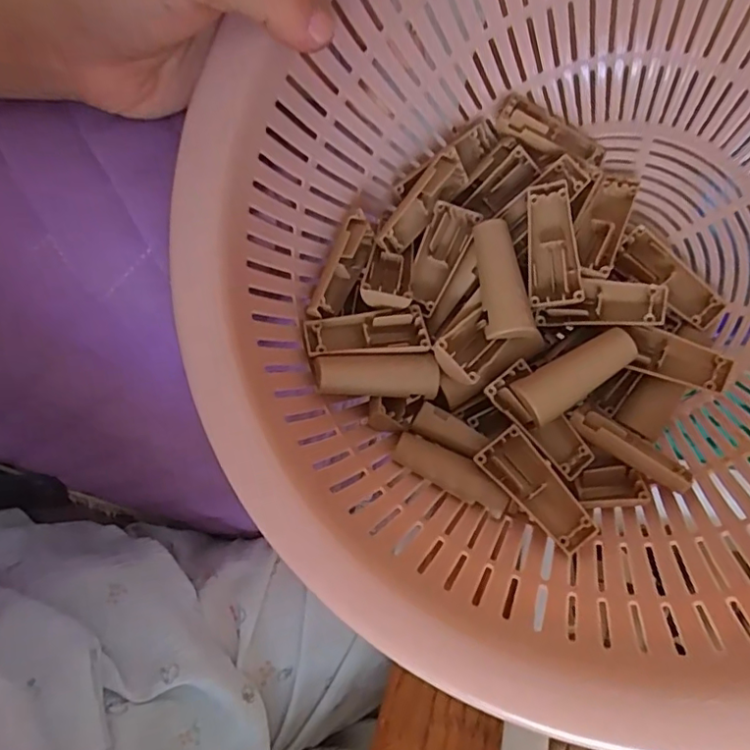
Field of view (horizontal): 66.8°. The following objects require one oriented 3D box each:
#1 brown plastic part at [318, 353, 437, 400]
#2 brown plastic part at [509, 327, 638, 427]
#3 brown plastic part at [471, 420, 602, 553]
[{"bbox_3d":[0.001,0.000,0.226,0.050,0.008,0.015,1,65,-16],"label":"brown plastic part"},{"bbox_3d":[0.080,-0.001,0.222,0.049,0.008,0.019,-24,67,-9],"label":"brown plastic part"},{"bbox_3d":[0.064,0.044,0.220,0.020,0.009,0.050,-39,70,-15],"label":"brown plastic part"}]

